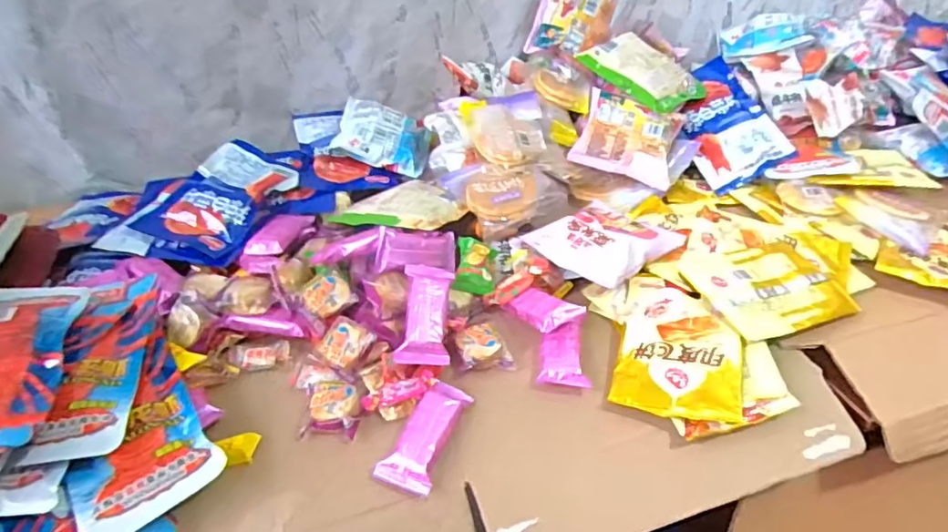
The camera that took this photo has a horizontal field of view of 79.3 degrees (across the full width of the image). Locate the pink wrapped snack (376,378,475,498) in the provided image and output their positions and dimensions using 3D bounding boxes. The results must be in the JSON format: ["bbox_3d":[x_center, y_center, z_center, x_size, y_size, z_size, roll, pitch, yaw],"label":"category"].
[{"bbox_3d":[-0.040,0.136,0.466,0.043,0.022,0.092,13,42,18],"label":"pink wrapped snack"}]

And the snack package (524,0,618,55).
[{"bbox_3d":[0.130,-0.325,0.750,0.095,0.111,0.019,21,3,4],"label":"snack package"}]

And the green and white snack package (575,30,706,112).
[{"bbox_3d":[0.222,-0.254,0.738,0.115,0.031,0.134,-34,68,-30],"label":"green and white snack package"}]

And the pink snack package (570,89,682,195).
[{"bbox_3d":[0.185,-0.158,0.689,0.116,0.032,0.109,12,76,9],"label":"pink snack package"}]

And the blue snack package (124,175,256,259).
[{"bbox_3d":[-0.306,-0.056,0.644,0.142,0.040,0.089,17,43,22],"label":"blue snack package"}]

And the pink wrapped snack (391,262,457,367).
[{"bbox_3d":[-0.044,0.042,0.519,0.044,0.019,0.094,2,63,5],"label":"pink wrapped snack"}]

